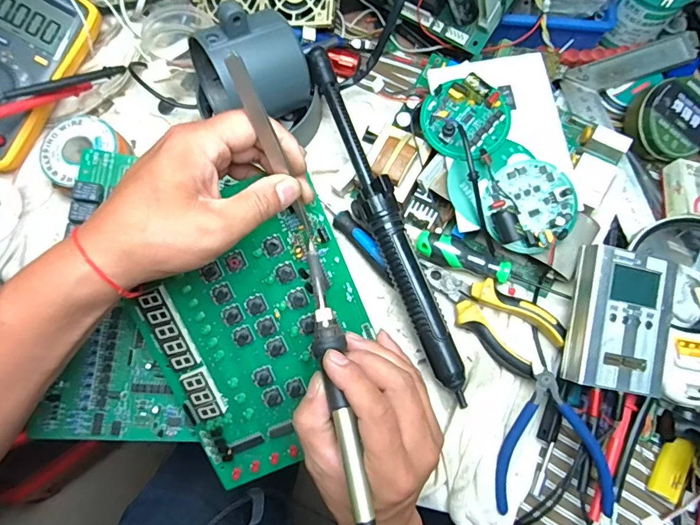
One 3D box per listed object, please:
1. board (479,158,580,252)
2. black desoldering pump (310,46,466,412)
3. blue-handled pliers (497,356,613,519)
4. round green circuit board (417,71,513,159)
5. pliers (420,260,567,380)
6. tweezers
[{"bbox_3d":[0.140,-0.045,0.349,0.067,0.020,0.069,0,78,1],"label":"board"},{"bbox_3d":[0.027,-0.036,0.364,0.030,0.032,0.301,-21,78,-3],"label":"black desoldering pump"},{"bbox_3d":[0.147,0.131,0.338,0.082,0.027,0.111,-6,78,0],"label":"blue-handled pliers"},{"bbox_3d":[0.093,-0.117,0.360,0.069,0.021,0.060,26,80,7],"label":"round green circuit board"},{"bbox_3d":[0.112,0.035,0.363,0.053,0.021,0.116,-44,80,-8],"label":"pliers"},{"bbox_3d":[-0.046,-0.065,0.281,0.010,0.131,0.007,-25,44,-4],"label":"tweezers"}]

